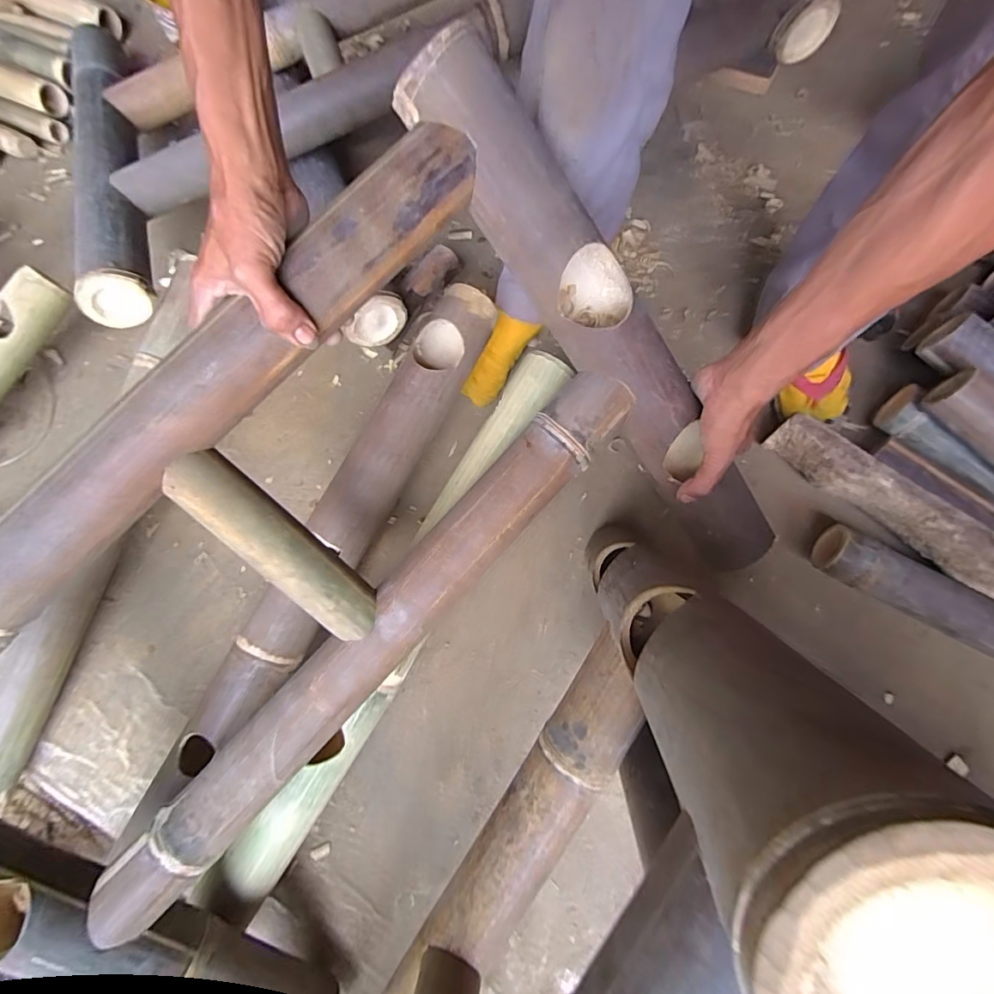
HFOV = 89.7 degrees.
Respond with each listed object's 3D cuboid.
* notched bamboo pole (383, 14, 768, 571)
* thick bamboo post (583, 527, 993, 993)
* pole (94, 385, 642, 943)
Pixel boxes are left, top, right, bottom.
[{"bbox_3d":[0.100,-0.121,0.430,0.077,0.071,0.483,-44,112,-11],"label":"notched bamboo pole"},{"bbox_3d":[0.093,0.077,0.220,0.065,0.256,0.066,3,101,1],"label":"thick bamboo post"},{"bbox_3d":[-0.096,0.109,0.398,0.066,0.067,0.556,44,78,12],"label":"pole"}]

